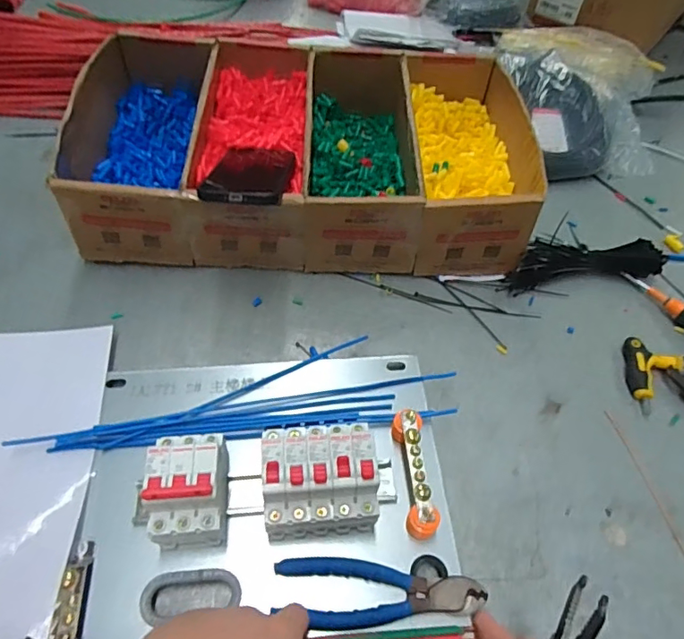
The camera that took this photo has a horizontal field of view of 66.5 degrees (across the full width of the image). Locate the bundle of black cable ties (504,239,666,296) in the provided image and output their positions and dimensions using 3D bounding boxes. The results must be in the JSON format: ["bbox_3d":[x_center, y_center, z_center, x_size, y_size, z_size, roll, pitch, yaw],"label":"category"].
[{"bbox_3d":[0.291,-0.072,0.634,0.197,0.032,0.059,-7,54,-10],"label":"bundle of black cable ties"}]

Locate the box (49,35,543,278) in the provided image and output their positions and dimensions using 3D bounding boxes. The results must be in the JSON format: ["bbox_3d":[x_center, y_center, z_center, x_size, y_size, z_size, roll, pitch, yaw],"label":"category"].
[{"bbox_3d":[-0.045,-0.209,0.654,0.529,0.114,0.332,4,53,-3],"label":"box"}]

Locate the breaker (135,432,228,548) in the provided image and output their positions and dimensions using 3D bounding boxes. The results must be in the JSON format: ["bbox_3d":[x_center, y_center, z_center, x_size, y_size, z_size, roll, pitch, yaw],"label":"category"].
[{"bbox_3d":[-0.122,0.131,0.410,0.055,0.074,0.077,1,53,-5],"label":"breaker"}]

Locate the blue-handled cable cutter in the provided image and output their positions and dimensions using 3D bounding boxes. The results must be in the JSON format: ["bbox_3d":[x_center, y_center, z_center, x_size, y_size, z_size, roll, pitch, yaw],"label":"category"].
[{"bbox_3d":[0.029,0.214,0.402,0.160,0.009,0.049,7,53,1],"label":"blue-handled cable cutter"}]

